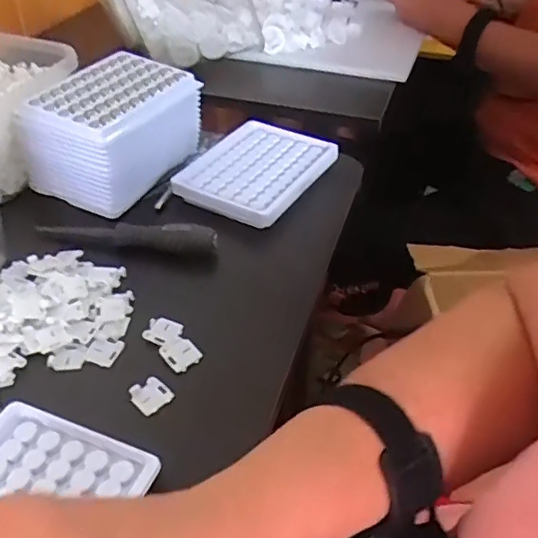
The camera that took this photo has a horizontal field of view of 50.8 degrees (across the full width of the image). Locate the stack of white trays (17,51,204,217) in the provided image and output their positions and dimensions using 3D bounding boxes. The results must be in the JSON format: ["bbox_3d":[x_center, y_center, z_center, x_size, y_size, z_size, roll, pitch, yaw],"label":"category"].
[{"bbox_3d":[-0.128,-0.122,0.490,0.095,0.076,0.134,24,46,23],"label":"stack of white trays"}]

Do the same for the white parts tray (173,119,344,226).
[{"bbox_3d":[-0.011,-0.090,0.500,0.098,0.018,0.122,21,45,20],"label":"white parts tray"}]

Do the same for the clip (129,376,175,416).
[{"bbox_3d":[-0.070,0.075,0.337,0.020,0.005,0.022,-32,52,-32],"label":"clip"}]

